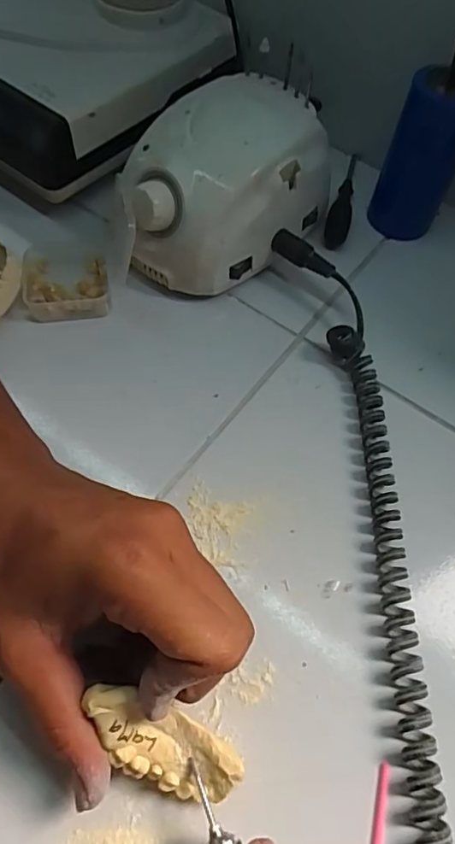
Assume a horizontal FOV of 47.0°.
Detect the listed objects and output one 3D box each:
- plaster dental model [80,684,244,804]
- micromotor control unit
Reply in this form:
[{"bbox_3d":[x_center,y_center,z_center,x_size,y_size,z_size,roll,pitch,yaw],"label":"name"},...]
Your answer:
[{"bbox_3d":[-0.027,0.131,0.210,0.068,0.016,0.027,38,62,-14],"label":"plaster dental model"},{"bbox_3d":[-0.006,-0.153,0.348,0.101,0.081,0.136,36,65,15],"label":"micromotor control unit"}]

